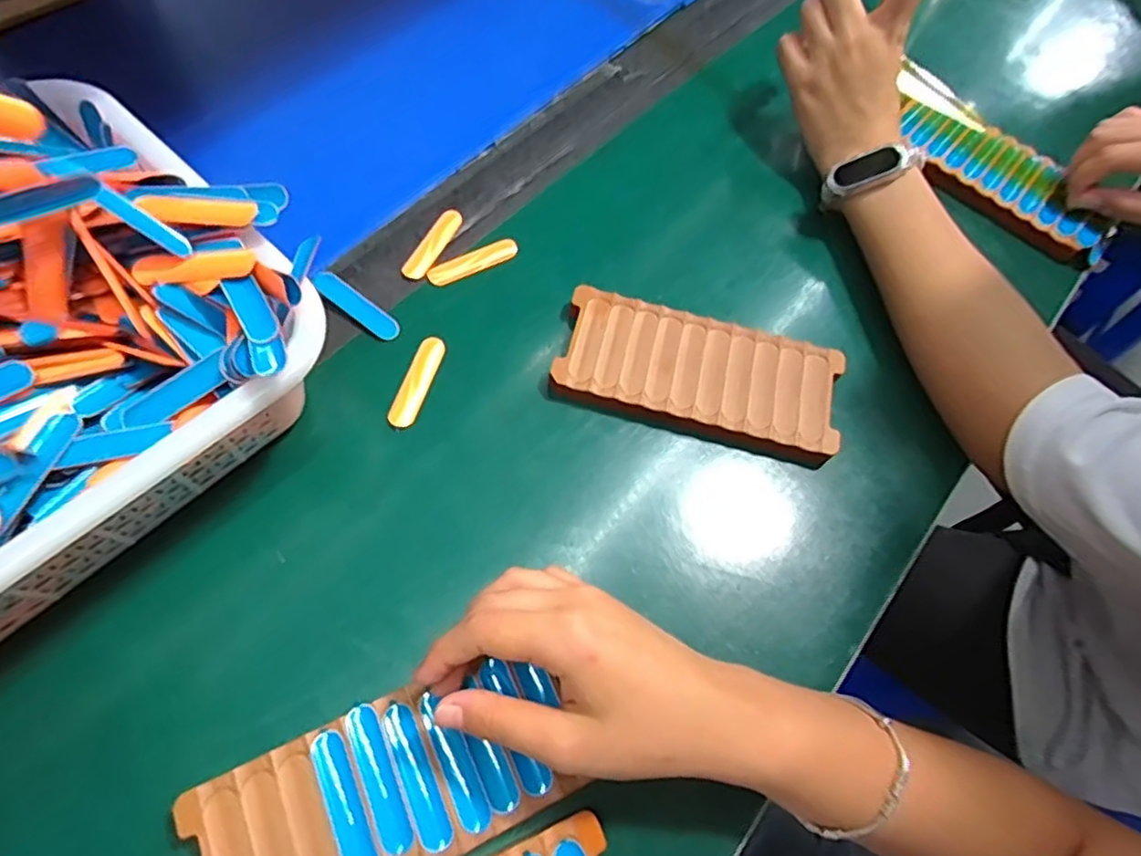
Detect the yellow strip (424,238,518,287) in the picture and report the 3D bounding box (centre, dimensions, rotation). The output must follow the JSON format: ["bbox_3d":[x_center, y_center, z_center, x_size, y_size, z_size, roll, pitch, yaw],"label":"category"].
[{"bbox_3d":[-0.065,-0.111,0.424,0.062,0.004,0.015,-27,70,-16],"label":"yellow strip"}]

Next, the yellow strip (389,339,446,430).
[{"bbox_3d":[-0.092,-0.029,0.380,0.018,0.005,0.061,15,64,3],"label":"yellow strip"}]

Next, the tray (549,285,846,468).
[{"bbox_3d":[0.079,-0.032,0.393,0.169,0.018,0.078,16,65,3],"label":"tray"}]

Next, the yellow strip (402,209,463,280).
[{"bbox_3d":[-0.092,-0.125,0.425,0.017,0.004,0.061,24,65,7],"label":"yellow strip"}]

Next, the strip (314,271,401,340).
[{"bbox_3d":[-0.135,-0.078,0.398,0.063,0.004,0.016,38,72,4],"label":"strip"}]

